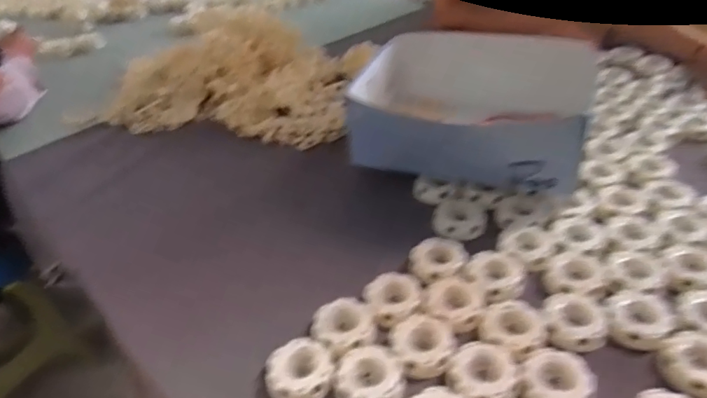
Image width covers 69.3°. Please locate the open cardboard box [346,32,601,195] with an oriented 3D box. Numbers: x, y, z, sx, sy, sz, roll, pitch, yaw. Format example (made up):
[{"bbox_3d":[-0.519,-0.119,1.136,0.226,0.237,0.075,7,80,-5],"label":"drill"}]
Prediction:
[{"bbox_3d":[0.171,-0.136,0.797,0.341,0.136,0.235,13,39,20],"label":"open cardboard box"}]

